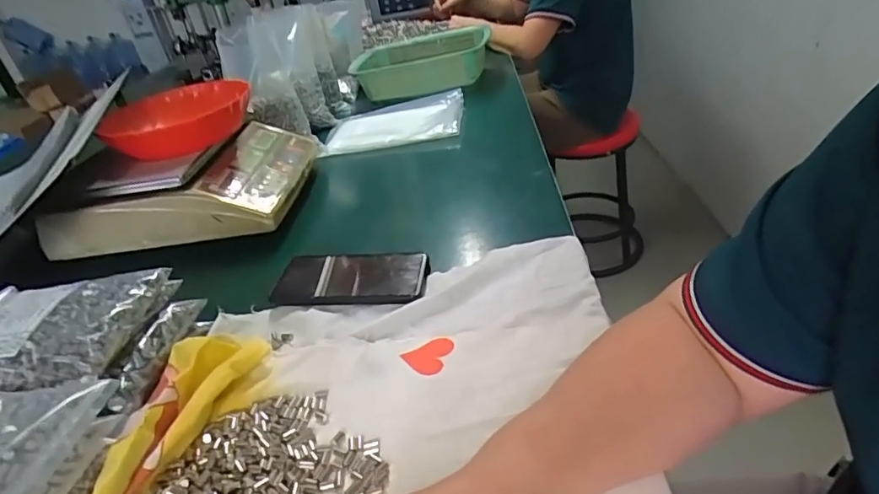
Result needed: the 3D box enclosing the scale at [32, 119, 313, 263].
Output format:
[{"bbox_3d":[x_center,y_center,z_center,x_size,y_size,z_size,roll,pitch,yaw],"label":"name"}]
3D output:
[{"bbox_3d":[-0.366,-0.102,0.763,0.320,0.088,0.258,-8,33,4],"label":"scale"}]

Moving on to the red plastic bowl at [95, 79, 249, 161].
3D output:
[{"bbox_3d":[-0.374,-0.182,0.753,0.180,0.081,0.168,-8,33,5],"label":"red plastic bowl"}]

